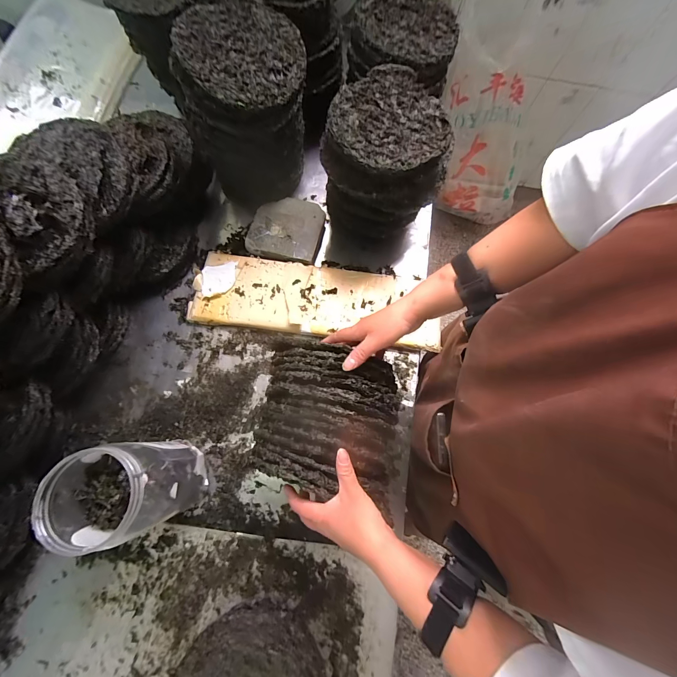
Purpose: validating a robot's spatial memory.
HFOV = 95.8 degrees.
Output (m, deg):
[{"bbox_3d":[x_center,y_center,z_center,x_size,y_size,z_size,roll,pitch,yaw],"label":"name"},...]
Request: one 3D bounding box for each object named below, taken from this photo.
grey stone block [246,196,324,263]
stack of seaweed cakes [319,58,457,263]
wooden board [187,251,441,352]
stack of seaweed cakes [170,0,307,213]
[{"bbox_3d":[-0.110,-0.243,0.672,0.154,0.031,0.157,16,73,2],"label":"grey stone block"},{"bbox_3d":[0.081,-0.312,0.654,0.224,0.327,0.213,-8,73,-5],"label":"stack of seaweed cakes"},{"bbox_3d":[-0.047,-0.079,0.641,0.499,0.034,0.160,8,73,0],"label":"wooden board"},{"bbox_3d":[-0.161,-0.407,0.598,0.209,0.290,0.197,-9,74,-4],"label":"stack of seaweed cakes"}]

